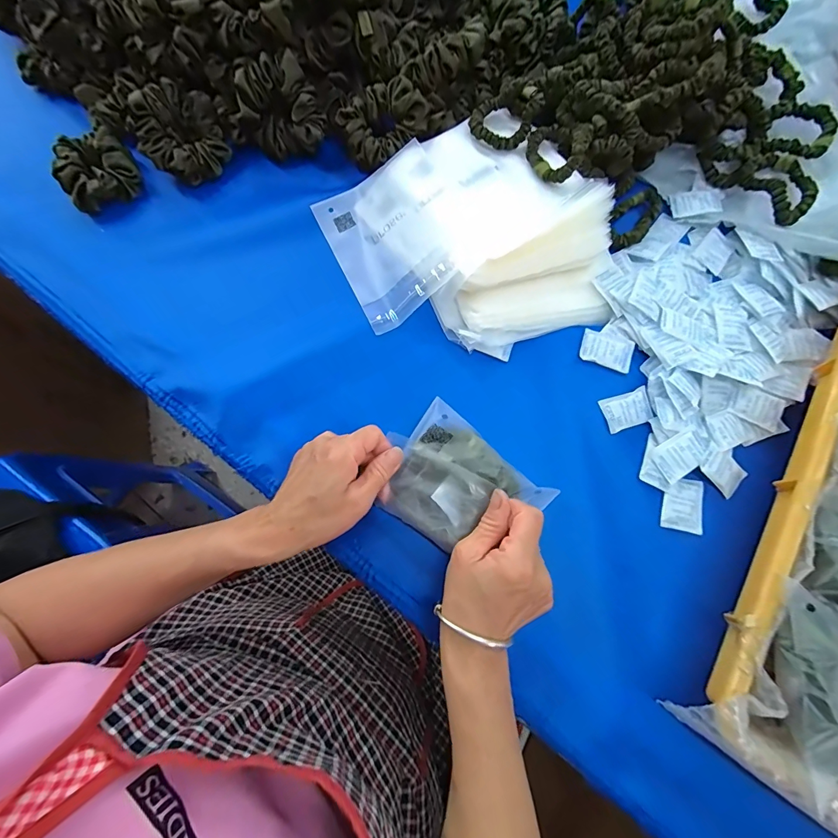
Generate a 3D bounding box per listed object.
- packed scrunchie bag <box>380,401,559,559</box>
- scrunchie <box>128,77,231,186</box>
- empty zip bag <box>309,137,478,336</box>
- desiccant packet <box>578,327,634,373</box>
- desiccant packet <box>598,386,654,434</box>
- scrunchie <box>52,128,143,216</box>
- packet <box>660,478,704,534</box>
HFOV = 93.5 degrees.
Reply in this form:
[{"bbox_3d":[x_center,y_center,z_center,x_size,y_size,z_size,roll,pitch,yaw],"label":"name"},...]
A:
[{"bbox_3d":[0.029,0.055,0.320,0.124,0.022,0.098,42,79,12],"label":"packed scrunchie bag"},{"bbox_3d":[-0.258,-0.310,0.432,0.087,0.031,0.082,-5,105,-21],"label":"scrunchie"},{"bbox_3d":[-0.024,-0.193,0.406,0.134,0.019,0.177,-31,67,15],"label":"empty zip bag"},{"bbox_3d":[0.178,-0.065,0.375,0.047,0.006,0.034,21,75,7],"label":"desiccant packet"},{"bbox_3d":[0.190,-0.008,0.359,0.042,0.011,0.031,-16,74,-3],"label":"desiccant packet"},{"bbox_3d":[-0.354,-0.275,0.434,0.077,0.043,0.079,-30,75,-7],"label":"scrunchie"},{"bbox_3d":[0.229,0.074,0.342,0.032,0.004,0.044,13,74,5],"label":"packet"}]

